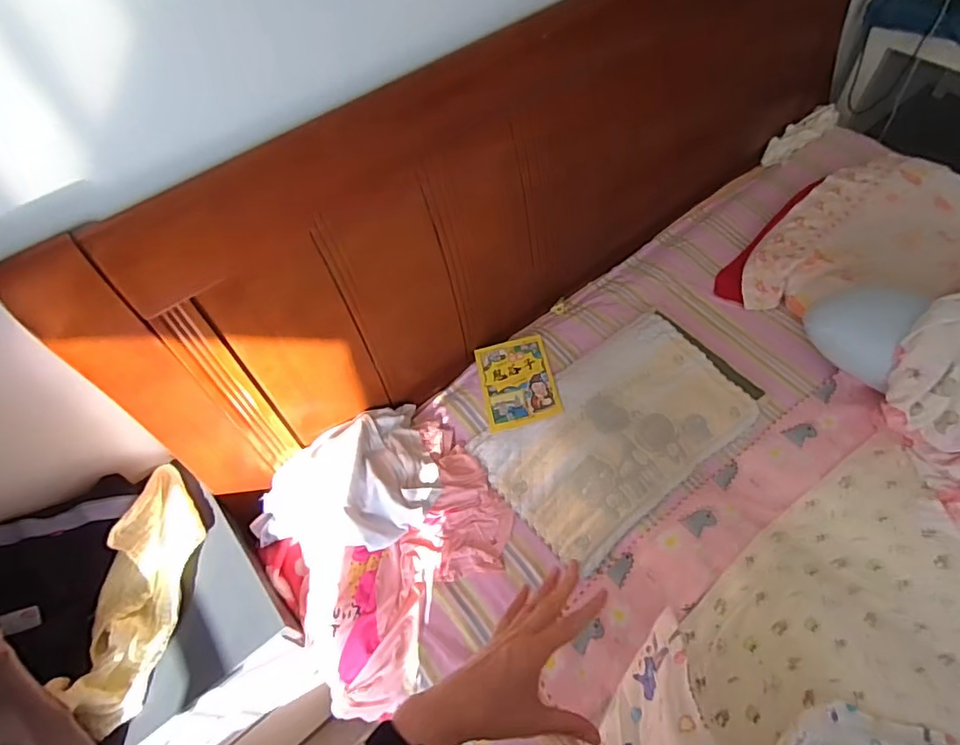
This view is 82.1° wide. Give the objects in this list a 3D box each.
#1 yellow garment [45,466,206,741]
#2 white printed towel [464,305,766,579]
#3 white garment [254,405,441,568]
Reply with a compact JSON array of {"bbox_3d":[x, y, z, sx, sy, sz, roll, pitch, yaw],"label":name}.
[{"bbox_3d":[-0.511,0.323,0.839,0.110,0.067,0.374,-1,56,5],"label":"yellow garment"},{"bbox_3d":[0.260,0.100,1.037,0.497,0.044,0.299,-35,60,-18],"label":"white printed towel"},{"bbox_3d":[-0.210,0.202,0.967,0.348,0.075,0.224,-39,61,-20],"label":"white garment"}]

